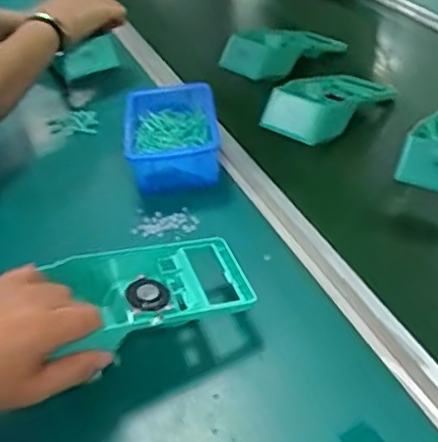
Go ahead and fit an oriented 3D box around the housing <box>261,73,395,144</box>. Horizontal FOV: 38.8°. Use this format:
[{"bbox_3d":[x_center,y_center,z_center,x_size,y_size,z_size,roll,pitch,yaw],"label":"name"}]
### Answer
[{"bbox_3d":[0.135,-0.148,0.754,0.080,0.058,0.201,23,45,32],"label":"housing"}]

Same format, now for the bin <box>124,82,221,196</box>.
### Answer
[{"bbox_3d":[-0.052,-0.094,0.701,0.105,0.053,0.149,-7,37,-2],"label":"bin"}]

